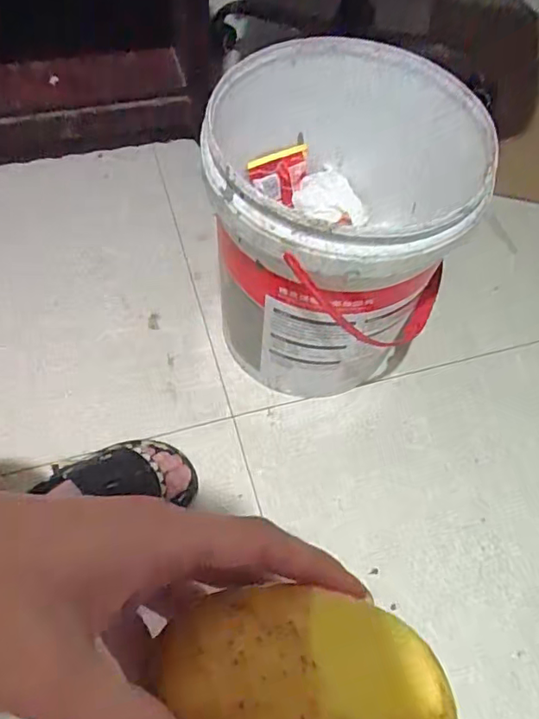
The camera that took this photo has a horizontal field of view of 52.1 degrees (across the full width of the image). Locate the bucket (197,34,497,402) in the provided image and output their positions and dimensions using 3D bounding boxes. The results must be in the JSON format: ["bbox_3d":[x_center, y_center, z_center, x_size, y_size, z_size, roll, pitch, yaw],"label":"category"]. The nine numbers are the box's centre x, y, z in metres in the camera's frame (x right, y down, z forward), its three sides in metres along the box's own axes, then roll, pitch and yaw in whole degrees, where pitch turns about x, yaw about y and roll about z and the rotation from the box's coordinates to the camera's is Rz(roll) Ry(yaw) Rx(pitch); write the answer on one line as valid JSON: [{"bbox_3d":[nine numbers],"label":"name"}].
[{"bbox_3d":[0.079,-0.154,0.720,0.277,0.370,0.294,0,64,0],"label":"bucket"}]

